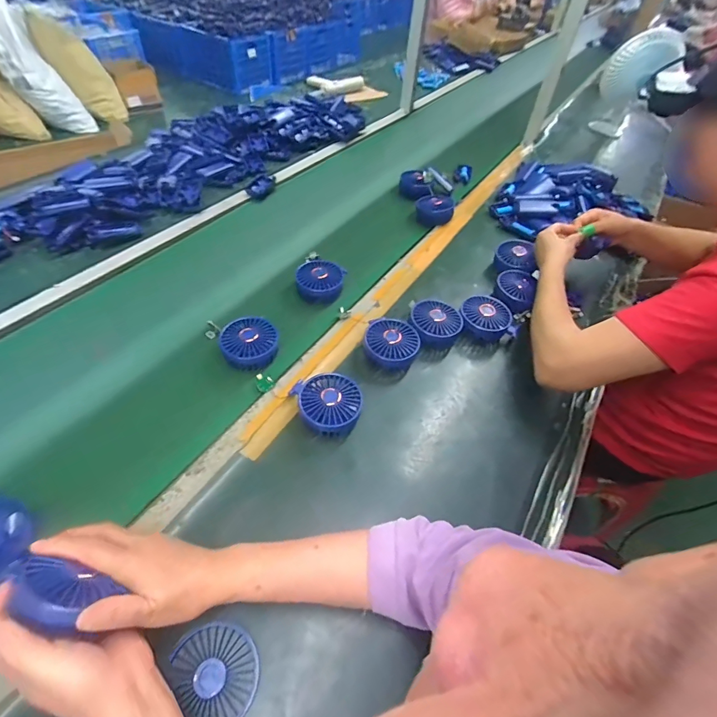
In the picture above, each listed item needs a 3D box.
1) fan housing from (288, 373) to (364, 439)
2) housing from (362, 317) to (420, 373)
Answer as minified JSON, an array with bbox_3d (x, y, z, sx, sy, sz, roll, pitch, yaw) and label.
[{"bbox_3d":[-0.041,0.064,0.557,0.088,0.038,0.090,-18,54,-19],"label":"fan housing"},{"bbox_3d":[0.050,-0.023,0.630,0.085,0.039,0.087,3,50,-3],"label":"housing"}]

